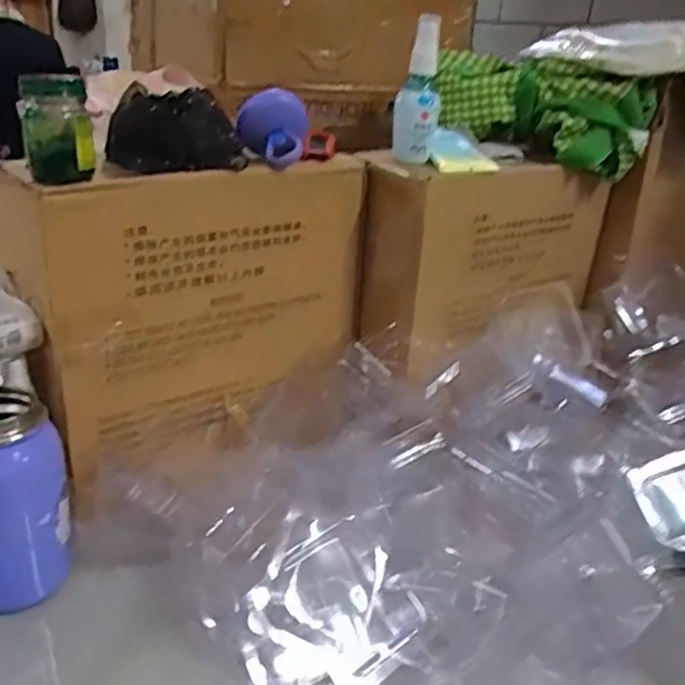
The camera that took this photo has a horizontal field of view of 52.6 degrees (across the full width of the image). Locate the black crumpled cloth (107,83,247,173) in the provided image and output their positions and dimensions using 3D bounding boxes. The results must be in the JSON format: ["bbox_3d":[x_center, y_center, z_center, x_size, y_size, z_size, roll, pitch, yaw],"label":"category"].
[{"bbox_3d":[-0.124,-0.161,0.525,0.095,0.053,0.076,-6,26,-23],"label":"black crumpled cloth"}]

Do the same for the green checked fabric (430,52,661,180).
[{"bbox_3d":[0.193,-0.227,0.683,0.203,0.091,0.064,13,26,19],"label":"green checked fabric"}]

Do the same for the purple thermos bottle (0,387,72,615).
[{"bbox_3d":[-0.224,0.110,0.464,0.072,0.146,0.062,-10,28,-29],"label":"purple thermos bottle"}]

